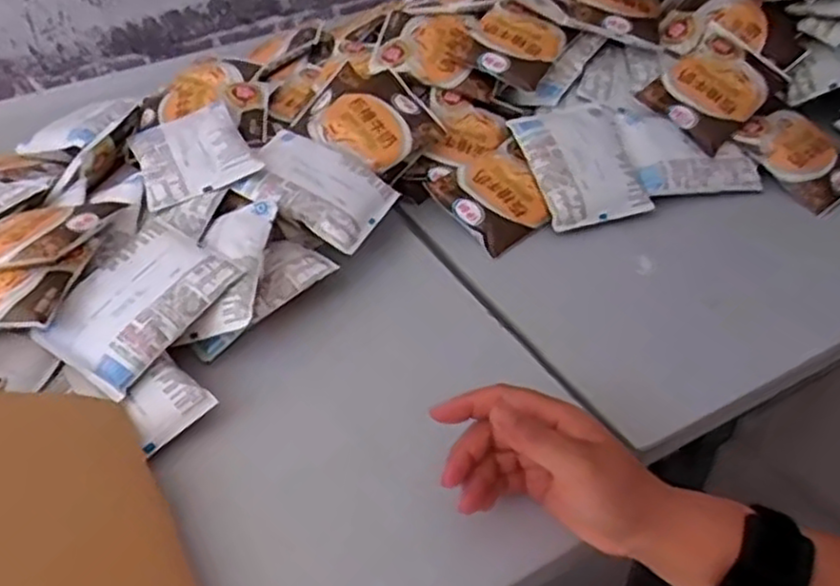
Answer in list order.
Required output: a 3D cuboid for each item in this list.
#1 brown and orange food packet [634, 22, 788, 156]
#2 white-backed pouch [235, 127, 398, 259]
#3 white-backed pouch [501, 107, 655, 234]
[{"bbox_3d":[0.294,-0.207,0.730,0.095,0.024,0.130,42,74,16],"label":"brown and orange food packet"},{"bbox_3d":[-0.090,-0.095,0.642,0.125,0.017,0.094,31,49,5],"label":"white-backed pouch"},{"bbox_3d":[0.155,-0.127,0.695,0.099,0.022,0.131,-14,64,-9],"label":"white-backed pouch"}]

